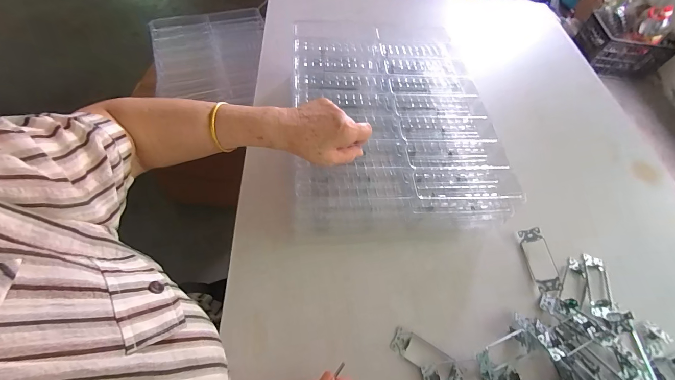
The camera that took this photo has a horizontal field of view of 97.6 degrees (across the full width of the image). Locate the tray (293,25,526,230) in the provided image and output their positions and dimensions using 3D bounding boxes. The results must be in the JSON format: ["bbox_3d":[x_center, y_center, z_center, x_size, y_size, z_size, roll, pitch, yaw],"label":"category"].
[{"bbox_3d":[0.094,-0.130,0.545,0.314,0.081,0.408,-3,61,-5],"label":"tray"}]

